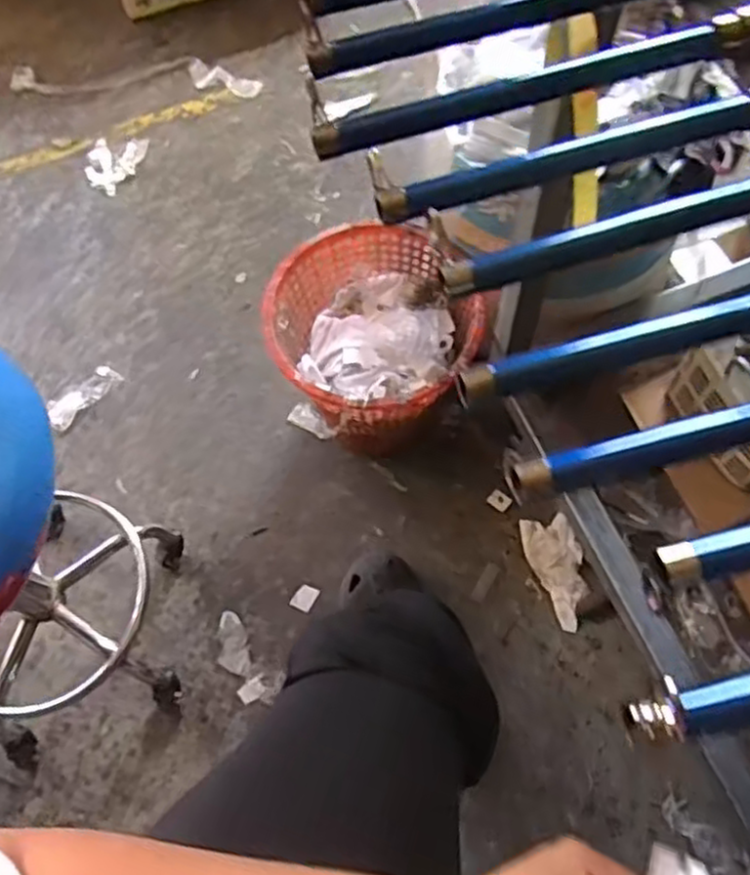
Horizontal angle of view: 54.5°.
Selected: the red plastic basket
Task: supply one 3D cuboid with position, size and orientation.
[{"bbox_3d":[-0.004,-0.120,1.059,0.268,0.236,0.276,-1,66,3],"label":"red plastic basket"}]

